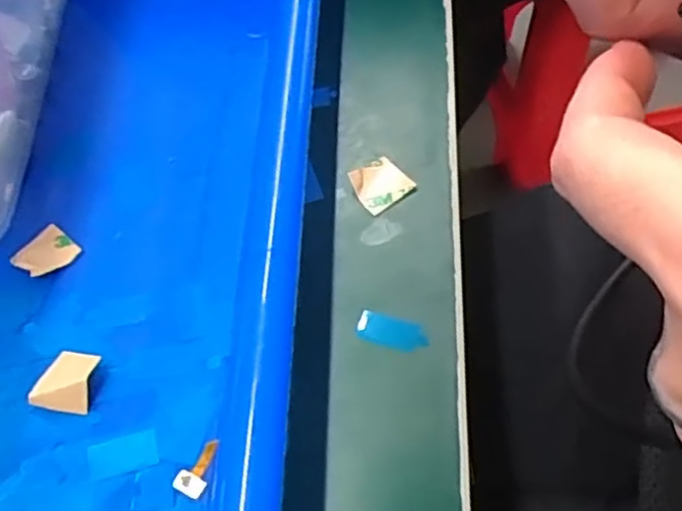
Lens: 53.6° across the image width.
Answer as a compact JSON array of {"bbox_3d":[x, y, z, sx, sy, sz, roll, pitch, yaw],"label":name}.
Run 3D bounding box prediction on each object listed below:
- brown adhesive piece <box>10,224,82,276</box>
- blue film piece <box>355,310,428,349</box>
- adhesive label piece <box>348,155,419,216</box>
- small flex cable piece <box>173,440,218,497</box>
[{"bbox_3d":[-0.081,-0.001,0.185,0.014,0.004,0.015,34,57,21],"label":"brown adhesive piece"},{"bbox_3d":[0.013,0.018,0.168,0.018,0.004,0.008,9,61,14],"label":"blue film piece"},{"bbox_3d":[0.011,-0.021,0.192,0.015,0.004,0.015,-33,60,-12],"label":"adhesive label piece"},{"bbox_3d":[-0.032,0.046,0.148,0.007,0.004,0.012,13,62,16],"label":"small flex cable piece"}]

